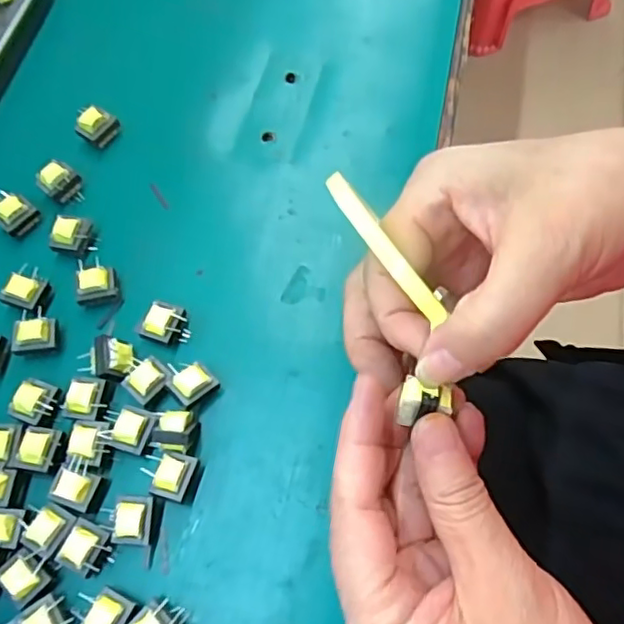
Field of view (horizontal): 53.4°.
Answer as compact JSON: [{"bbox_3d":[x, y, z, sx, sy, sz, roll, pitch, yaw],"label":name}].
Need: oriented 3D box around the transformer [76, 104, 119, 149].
[{"bbox_3d":[-0.119,-0.102,0.341,0.017,0.016,0.018,27,69,11],"label":"transformer"}]

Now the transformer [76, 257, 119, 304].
[{"bbox_3d":[-0.105,-0.014,0.304,0.019,0.016,0.019,-12,67,-5],"label":"transformer"}]

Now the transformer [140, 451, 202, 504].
[{"bbox_3d":[-0.061,0.070,0.268,0.021,0.015,0.019,18,68,8],"label":"transformer"}]

